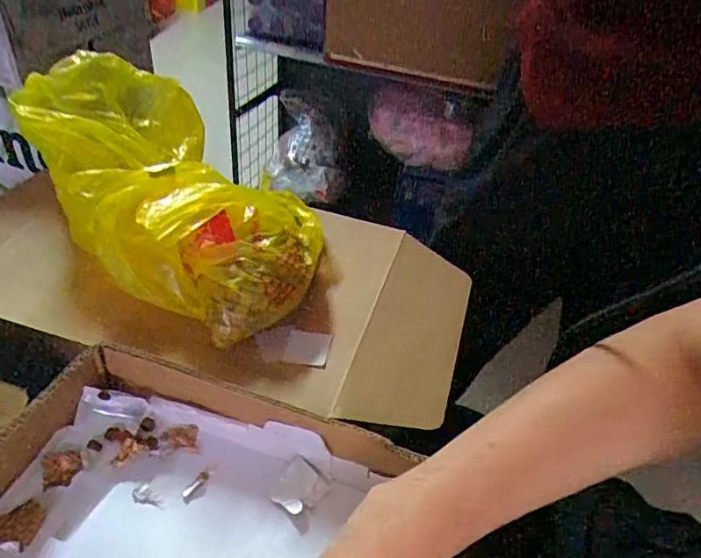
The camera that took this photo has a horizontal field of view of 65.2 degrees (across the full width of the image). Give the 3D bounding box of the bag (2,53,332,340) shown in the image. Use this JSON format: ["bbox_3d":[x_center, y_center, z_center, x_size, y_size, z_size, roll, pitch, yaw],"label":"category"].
[{"bbox_3d":[-0.155,-0.092,0.505,0.303,0.121,0.220,22,43,18],"label":"bag"}]

